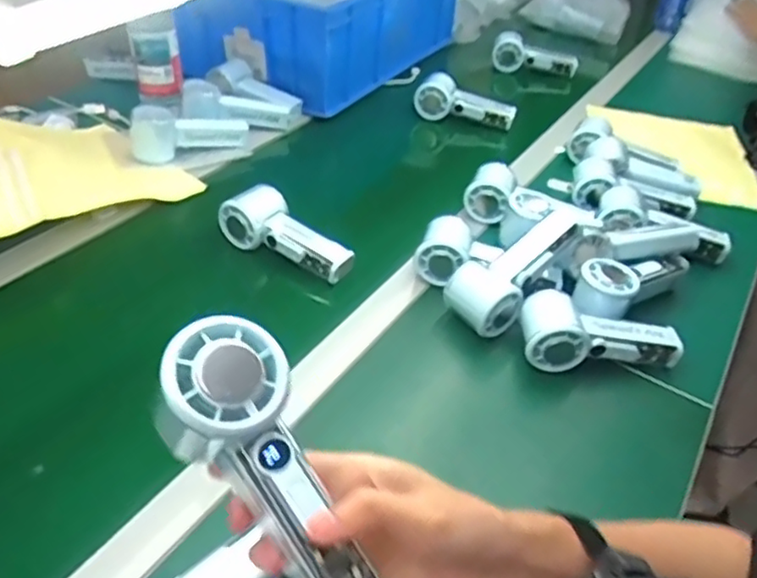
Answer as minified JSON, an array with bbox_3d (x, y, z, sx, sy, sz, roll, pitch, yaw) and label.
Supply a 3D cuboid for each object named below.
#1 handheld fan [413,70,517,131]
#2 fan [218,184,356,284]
[{"bbox_3d":[0.134,-0.290,1.001,0.153,0.061,0.029,9,40,4],"label":"handheld fan"},{"bbox_3d":[-0.099,-0.064,0.706,0.149,0.052,0.051,24,43,21],"label":"fan"}]

